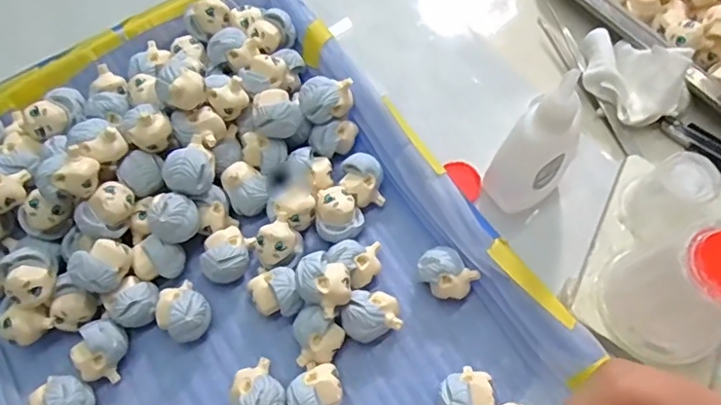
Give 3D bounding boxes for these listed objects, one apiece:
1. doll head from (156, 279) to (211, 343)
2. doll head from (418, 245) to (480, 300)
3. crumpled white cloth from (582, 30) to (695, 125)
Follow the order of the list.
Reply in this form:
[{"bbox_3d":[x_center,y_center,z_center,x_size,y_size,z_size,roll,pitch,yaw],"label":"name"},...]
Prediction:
[{"bbox_3d":[-0.085,0.053,0.271,0.029,0.024,0.023,37,72,15],"label":"doll head"},{"bbox_3d":[0.042,0.036,0.280,0.022,0.022,0.027,-40,72,-14],"label":"doll head"},{"bbox_3d":[0.155,-0.075,0.321,0.040,0.029,0.066,-37,71,-13],"label":"crumpled white cloth"}]

